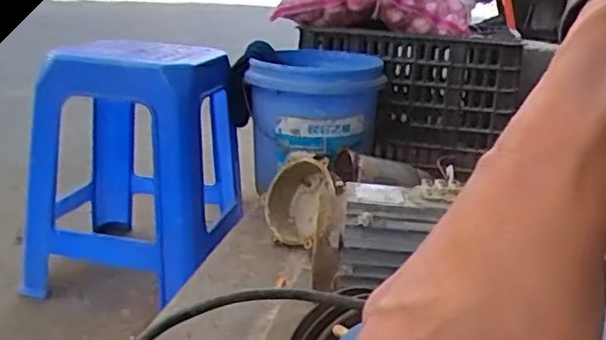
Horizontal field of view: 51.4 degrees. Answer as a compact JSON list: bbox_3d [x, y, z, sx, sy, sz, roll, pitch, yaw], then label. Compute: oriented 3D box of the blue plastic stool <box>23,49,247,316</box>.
[{"bbox_3d":[-0.323,-0.016,1.251,0.383,0.440,0.390,5,17,-1],"label":"blue plastic stool"}]

